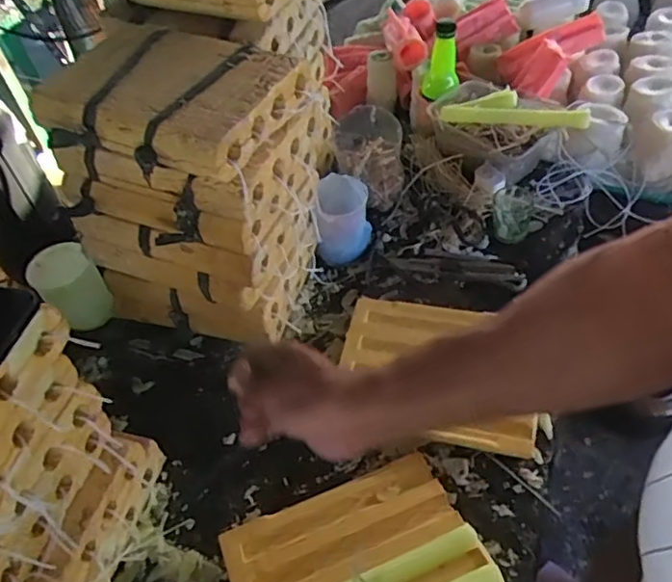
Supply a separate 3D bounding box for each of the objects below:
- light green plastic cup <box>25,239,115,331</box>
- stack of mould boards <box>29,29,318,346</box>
[{"bbox_3d":[-0.337,-0.007,0.750,0.070,0.095,0.078,-34,55,-20],"label":"light green plastic cup"},{"bbox_3d":[-0.146,-0.098,0.654,0.234,0.298,0.183,20,55,21],"label":"stack of mould boards"}]

